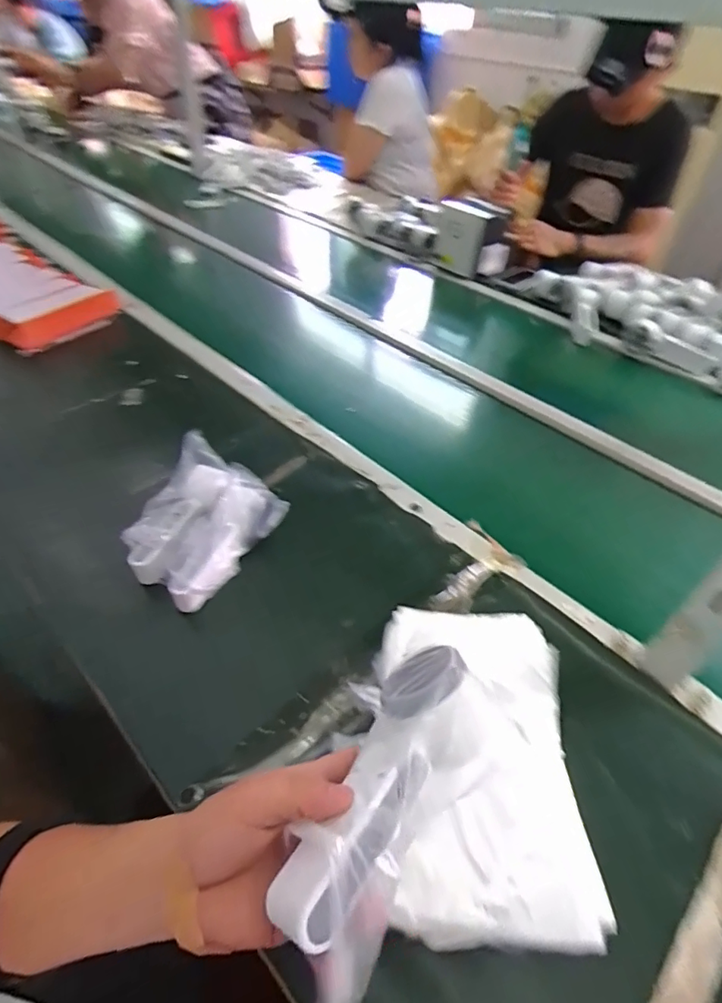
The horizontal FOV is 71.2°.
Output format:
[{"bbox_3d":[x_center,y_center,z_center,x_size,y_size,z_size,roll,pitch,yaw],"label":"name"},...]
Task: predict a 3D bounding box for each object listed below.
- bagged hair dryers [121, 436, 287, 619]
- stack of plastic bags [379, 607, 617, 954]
[{"bbox_3d":[-0.192,0.023,0.597,0.131,0.078,0.186,19,47,15],"label":"bagged hair dryers"},{"bbox_3d":[0.091,0.217,0.428,0.170,0.073,0.243,1,45,-3],"label":"stack of plastic bags"}]

